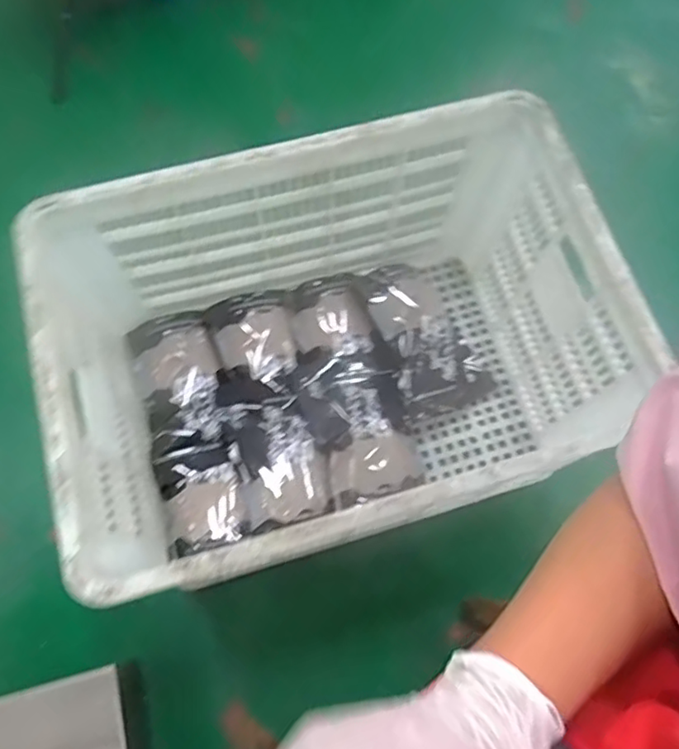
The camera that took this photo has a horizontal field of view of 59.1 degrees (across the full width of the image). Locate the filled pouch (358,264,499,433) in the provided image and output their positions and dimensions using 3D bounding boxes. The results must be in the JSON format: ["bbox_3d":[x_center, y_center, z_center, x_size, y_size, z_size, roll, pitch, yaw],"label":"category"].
[{"bbox_3d":[0.146,-0.009,0.915,0.163,0.069,0.128,-27,73,-11],"label":"filled pouch"}]

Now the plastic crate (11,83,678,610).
[{"bbox_3d":[-0.008,-0.010,0.760,0.597,0.350,0.414,-16,71,-7],"label":"plastic crate"}]

